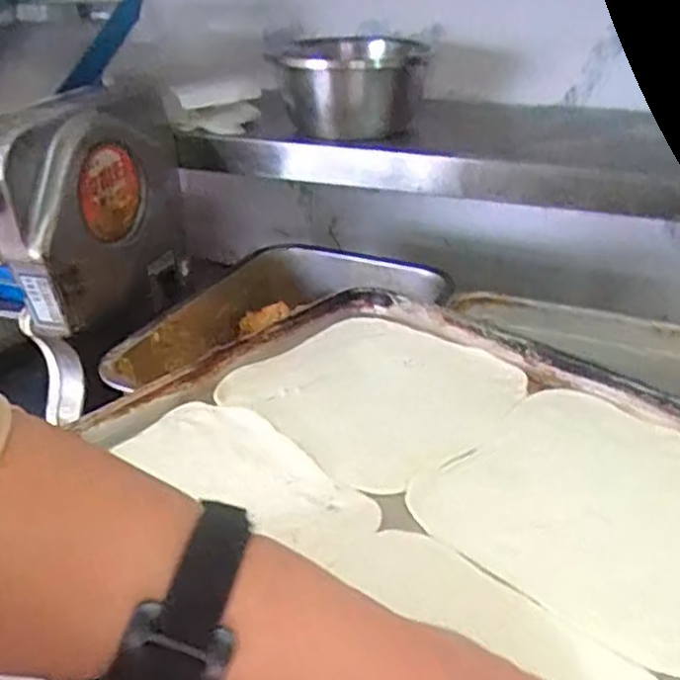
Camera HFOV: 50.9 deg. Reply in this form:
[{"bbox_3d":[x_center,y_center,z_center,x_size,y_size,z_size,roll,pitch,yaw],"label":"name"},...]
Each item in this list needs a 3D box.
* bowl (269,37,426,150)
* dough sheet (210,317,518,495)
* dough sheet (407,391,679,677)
[{"bbox_3d":[0.007,-0.303,0.857,0.159,0.099,0.148,-7,31,-11],"label":"bowl"},{"bbox_3d":[0.026,0.037,0.561,0.190,0.004,0.182,26,40,38],"label":"dough sheet"},{"bbox_3d":[0.166,0.103,0.444,0.185,0.013,0.190,-27,40,-37],"label":"dough sheet"}]

